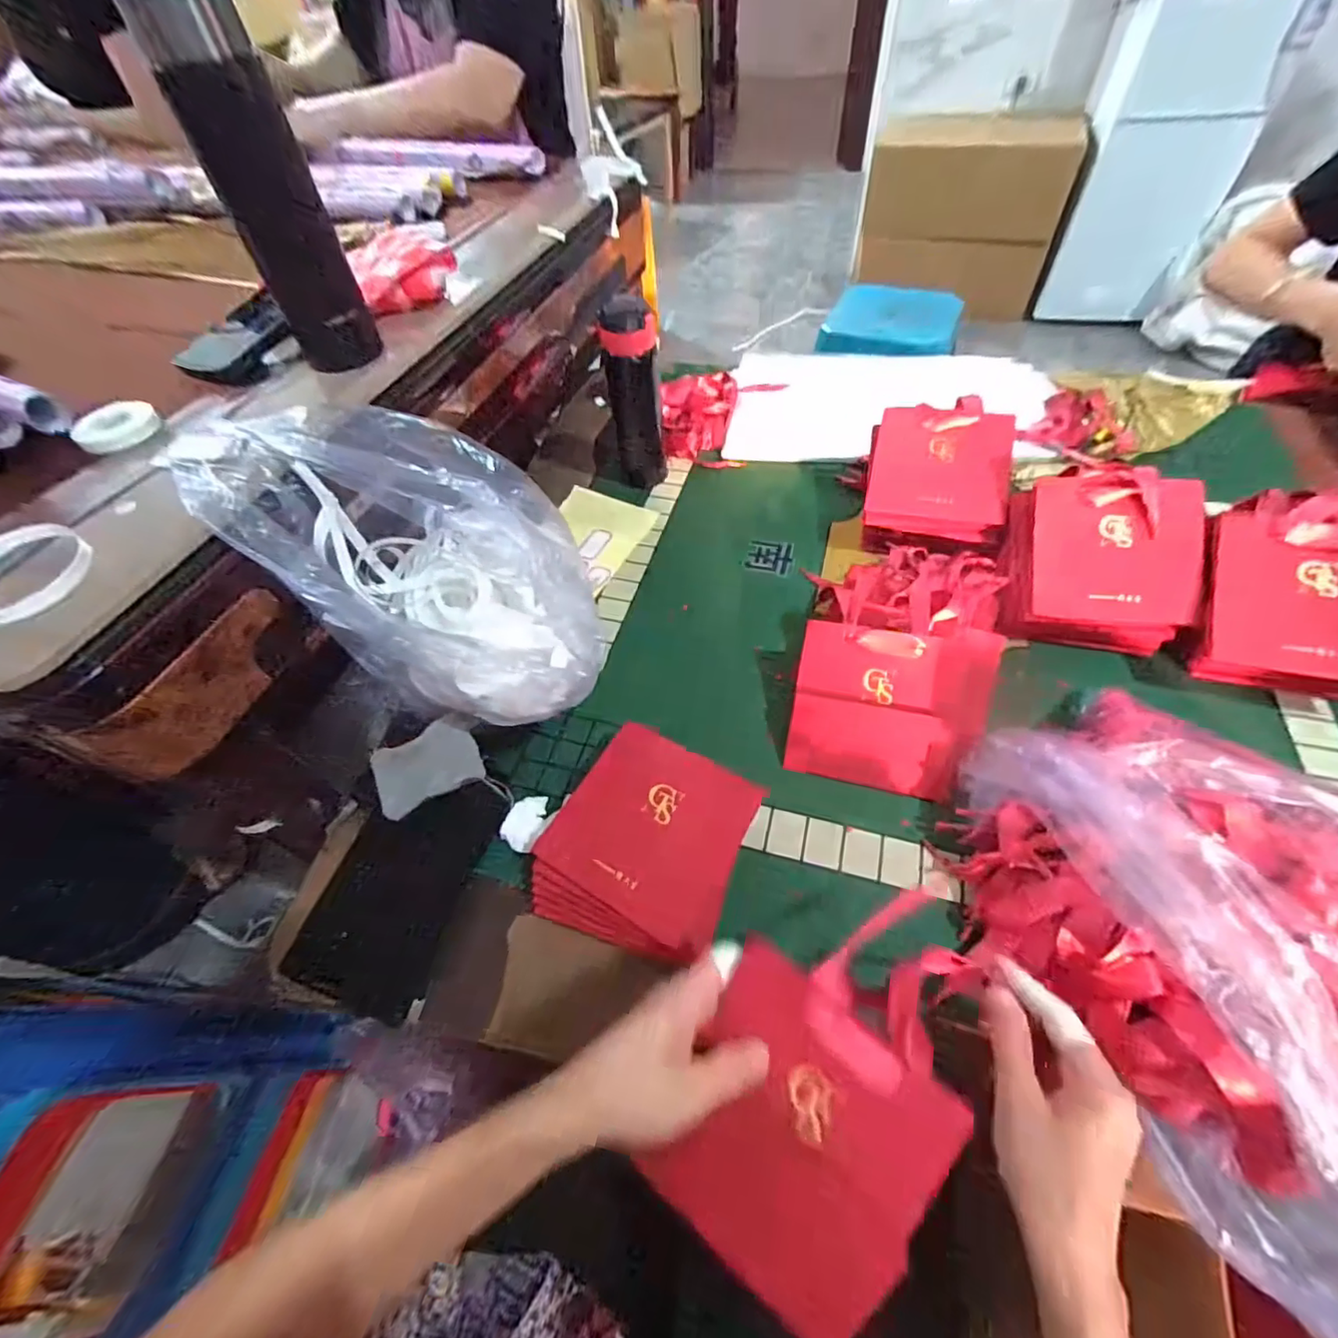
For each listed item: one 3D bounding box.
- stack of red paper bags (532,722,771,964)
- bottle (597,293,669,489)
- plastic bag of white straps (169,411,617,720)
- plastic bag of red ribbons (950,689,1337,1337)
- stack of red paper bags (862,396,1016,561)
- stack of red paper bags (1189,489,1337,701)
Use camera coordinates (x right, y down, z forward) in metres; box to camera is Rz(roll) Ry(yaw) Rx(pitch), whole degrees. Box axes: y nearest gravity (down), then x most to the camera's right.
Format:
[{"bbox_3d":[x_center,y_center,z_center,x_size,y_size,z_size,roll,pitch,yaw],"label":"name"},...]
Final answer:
[{"bbox_3d":[-0.017,0.140,0.466,0.147,0.045,0.160,18,57,16],"label":"stack of red paper bags"},{"bbox_3d":[-0.039,-0.325,0.682,0.063,0.204,0.058,-7,54,-1],"label":"bottle"},{"bbox_3d":[-0.192,-0.103,0.466,0.255,0.181,0.221,12,56,12],"label":"plastic bag of white straps"},{"bbox_3d":[0.343,0.160,0.364,0.252,0.115,0.317,-25,56,-14],"label":"plastic bag of red ribbons"},{"bbox_3d":[0.296,-0.215,0.628,0.140,0.041,0.172,9,87,17],"label":"stack of red paper bags"},{"bbox_3d":[0.563,-0.073,0.508,0.142,0.071,0.199,6,75,25],"label":"stack of red paper bags"}]

